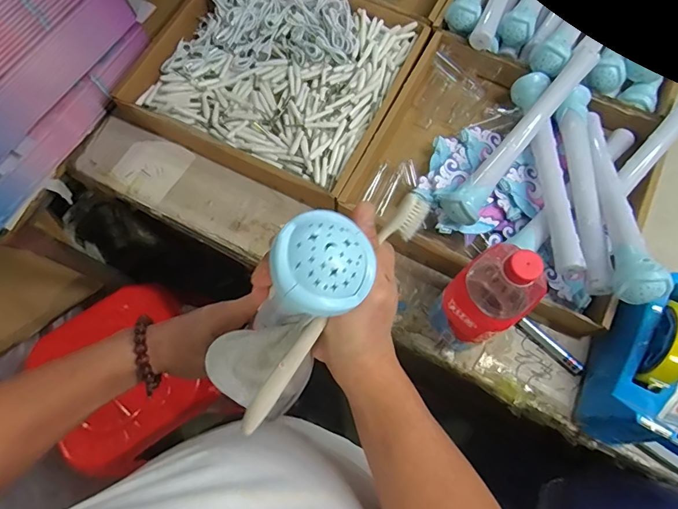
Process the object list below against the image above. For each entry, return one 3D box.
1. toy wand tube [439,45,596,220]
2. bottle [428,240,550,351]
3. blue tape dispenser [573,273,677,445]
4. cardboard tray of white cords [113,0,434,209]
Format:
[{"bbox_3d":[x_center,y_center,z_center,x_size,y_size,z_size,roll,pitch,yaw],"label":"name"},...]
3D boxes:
[{"bbox_3d":[0.248,-0.164,0.601,0.050,0.054,0.311,39,76,12],"label":"toy wand tube"},{"bbox_3d":[0.171,0.051,0.489,0.094,0.216,0.087,0,72,0],"label":"bottle"},{"bbox_3d":[0.363,0.123,0.512,0.075,0.115,0.205,24,74,8],"label":"blue tape dispenser"},{"bbox_3d":[-0.096,-0.293,0.695,0.388,0.047,0.356,25,74,8],"label":"cardboard tray of white cords"}]

